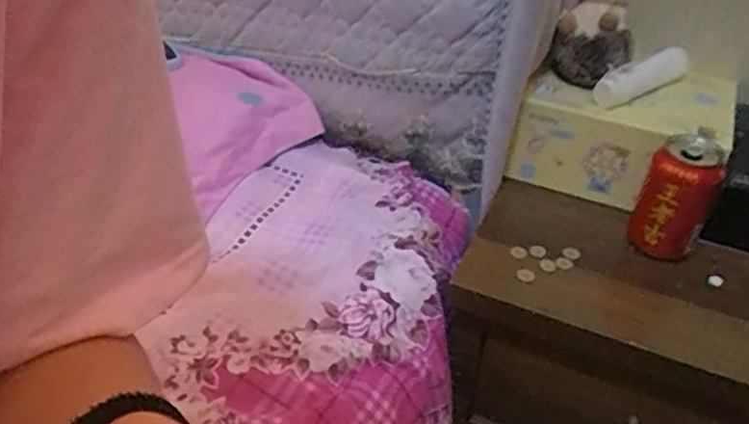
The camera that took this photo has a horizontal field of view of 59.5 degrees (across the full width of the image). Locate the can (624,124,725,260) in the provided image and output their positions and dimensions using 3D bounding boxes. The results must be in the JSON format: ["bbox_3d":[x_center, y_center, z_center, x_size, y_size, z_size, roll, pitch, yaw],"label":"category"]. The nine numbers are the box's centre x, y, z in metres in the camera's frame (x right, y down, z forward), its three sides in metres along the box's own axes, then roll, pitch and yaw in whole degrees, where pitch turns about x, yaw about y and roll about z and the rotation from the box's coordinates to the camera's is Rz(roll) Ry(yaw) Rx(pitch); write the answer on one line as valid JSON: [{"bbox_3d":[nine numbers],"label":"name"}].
[{"bbox_3d":[0.283,-0.015,0.616,0.063,0.124,0.061,1,39,-1],"label":"can"}]

